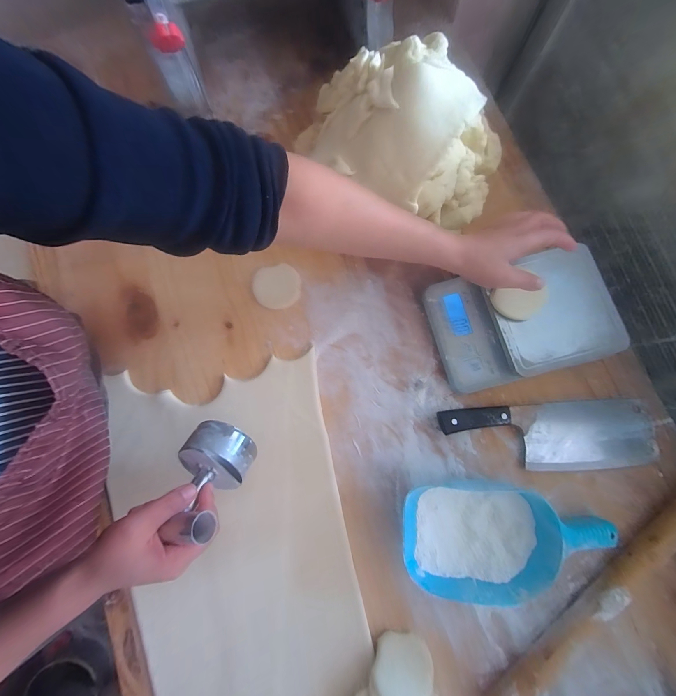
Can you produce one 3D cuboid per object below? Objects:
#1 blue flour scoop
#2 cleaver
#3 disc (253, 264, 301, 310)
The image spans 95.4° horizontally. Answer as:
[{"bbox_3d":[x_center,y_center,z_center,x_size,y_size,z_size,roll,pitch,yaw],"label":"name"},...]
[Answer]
[{"bbox_3d":[0.204,0.221,0.367,0.255,0.065,0.118,4,80,1],"label":"blue flour scoop"},{"bbox_3d":[0.284,0.119,0.411,0.286,0.021,0.089,-4,80,0],"label":"cleaver"},{"bbox_3d":[-0.092,-0.091,0.458,0.068,0.004,0.065,0,80,0],"label":"disc"}]

